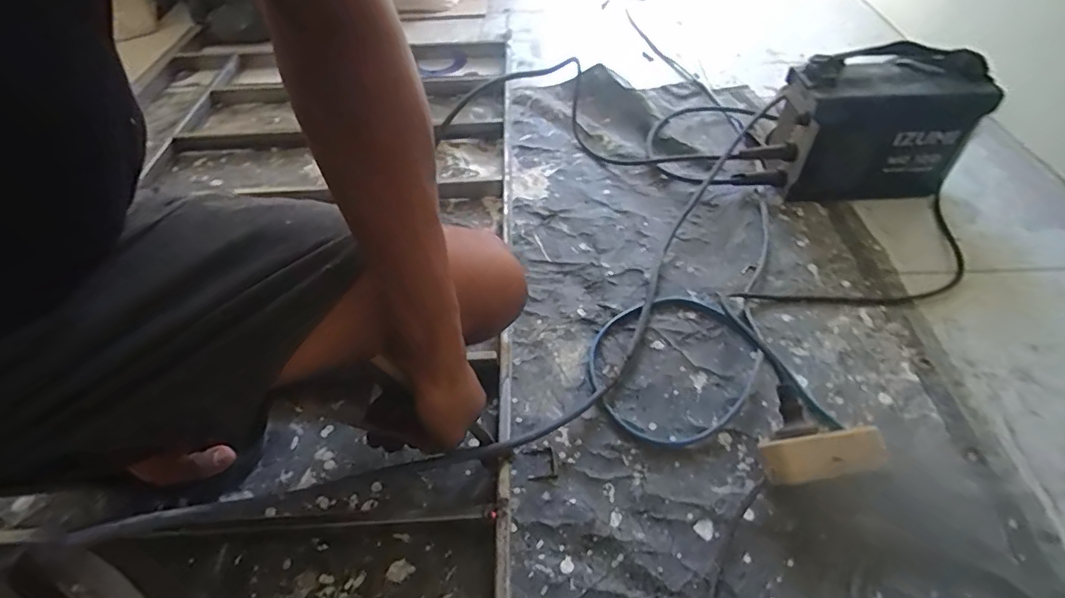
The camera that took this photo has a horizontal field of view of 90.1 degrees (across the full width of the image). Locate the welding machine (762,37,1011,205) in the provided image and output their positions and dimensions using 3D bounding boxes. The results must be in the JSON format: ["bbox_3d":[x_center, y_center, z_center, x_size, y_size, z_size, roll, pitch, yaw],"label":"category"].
[{"bbox_3d":[0.503,-0.259,0.811,0.269,0.203,0.105,0,48,2],"label":"welding machine"}]

